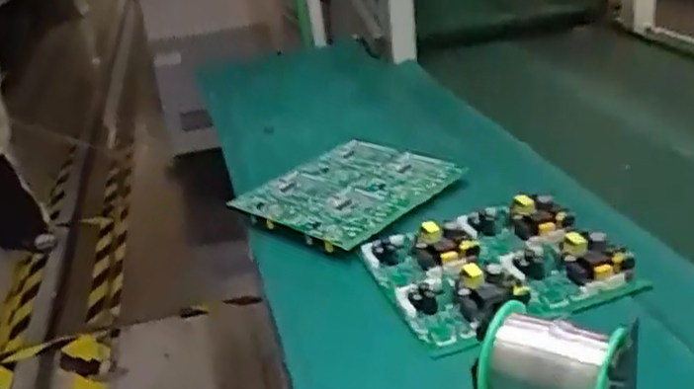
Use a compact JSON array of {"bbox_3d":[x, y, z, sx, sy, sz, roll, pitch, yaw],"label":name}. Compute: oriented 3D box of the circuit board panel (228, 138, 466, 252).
[{"bbox_3d":[0.005,-0.005,0.757,0.161,0.023,0.171,17,34,39],"label":"circuit board panel"}]

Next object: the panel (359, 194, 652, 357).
[{"bbox_3d":[0.124,0.057,0.619,0.181,0.028,0.151,-14,26,-15],"label":"panel"}]

